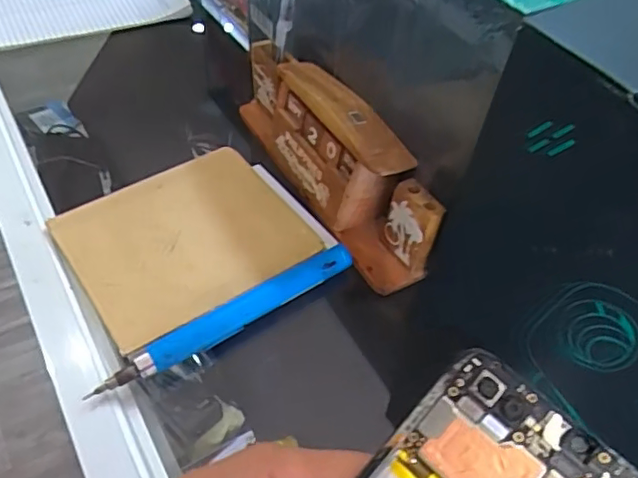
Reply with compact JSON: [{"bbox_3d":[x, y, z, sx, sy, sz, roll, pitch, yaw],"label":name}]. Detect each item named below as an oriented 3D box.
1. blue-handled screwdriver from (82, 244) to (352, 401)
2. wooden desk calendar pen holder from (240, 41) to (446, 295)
[{"bbox_3d":[-0.055,0.050,0.369,0.183,0.019,0.014,-26,55,-26],"label":"blue-handled screwdriver"},{"bbox_3d":[0.006,-0.072,0.451,0.059,0.084,0.244,-18,52,-20],"label":"wooden desk calendar pen holder"}]

